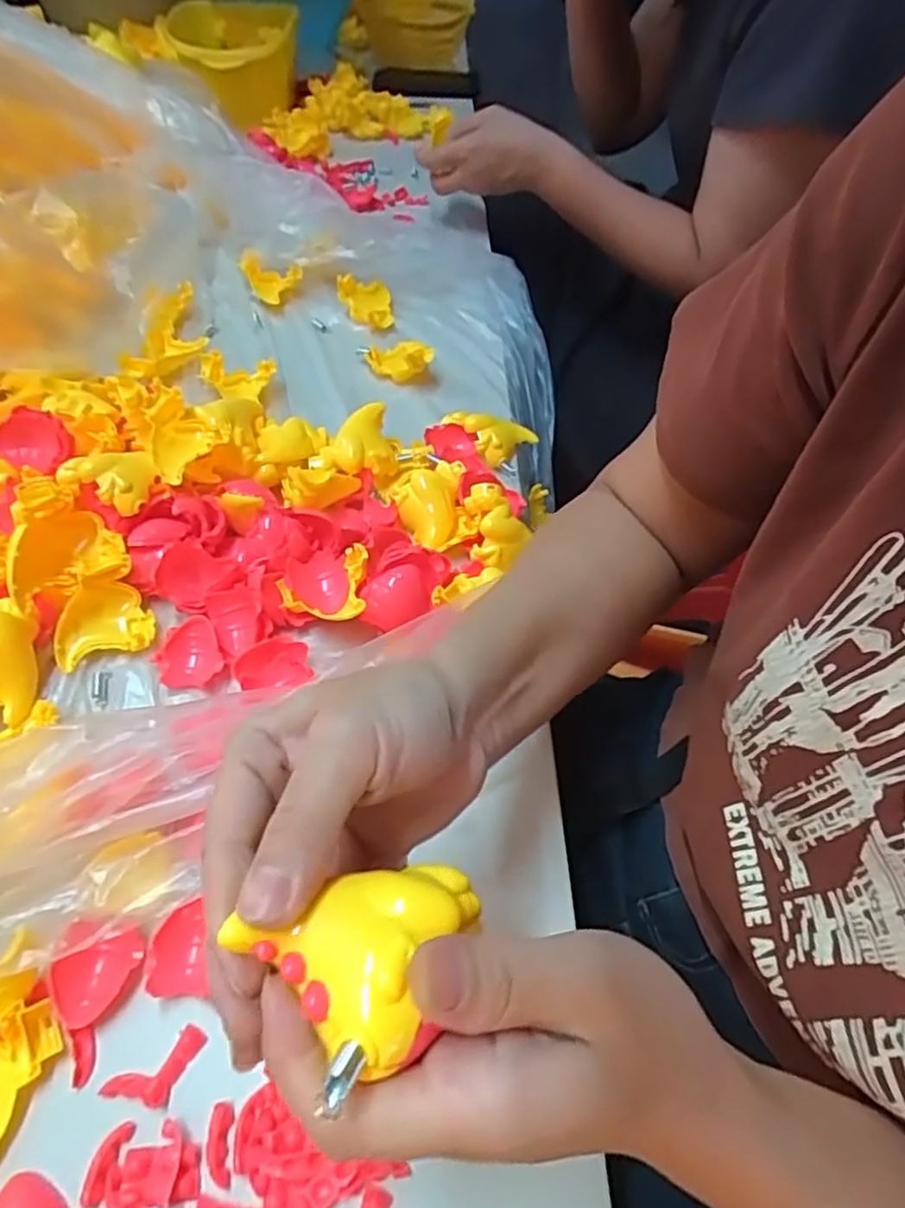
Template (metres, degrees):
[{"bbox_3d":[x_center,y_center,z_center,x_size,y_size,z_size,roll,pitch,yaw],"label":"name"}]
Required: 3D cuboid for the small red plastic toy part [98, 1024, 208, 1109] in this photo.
[{"bbox_3d":[-0.131,0.210,0.299,0.044,0.004,0.021,-29,60,-21],"label":"small red plastic toy part"}]

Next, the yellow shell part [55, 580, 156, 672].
[{"bbox_3d":[-0.225,0.010,0.427,0.057,0.027,0.044,-15,55,-12],"label":"yellow shell part"}]

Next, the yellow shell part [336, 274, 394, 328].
[{"bbox_3d":[-0.086,-0.298,0.659,0.050,0.030,0.063,-8,54,-8],"label":"yellow shell part"}]

